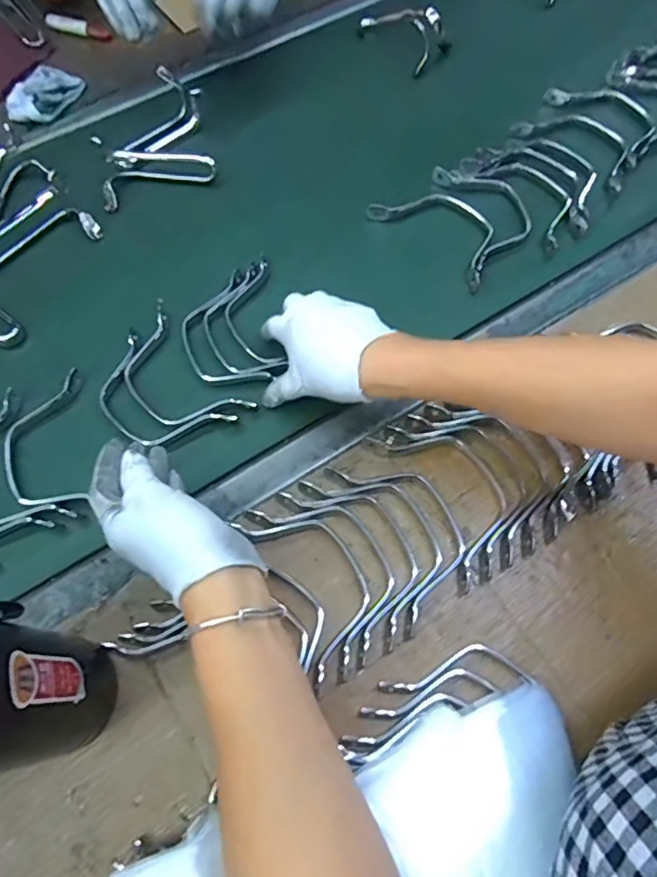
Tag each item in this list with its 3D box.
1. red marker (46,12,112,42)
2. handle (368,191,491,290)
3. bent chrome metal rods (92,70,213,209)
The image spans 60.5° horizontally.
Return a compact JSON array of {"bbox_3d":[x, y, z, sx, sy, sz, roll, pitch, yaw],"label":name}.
[{"bbox_3d":[-0.339,-0.560,0.767,0.097,0.013,0.021,16,66,9],"label":"red marker"},{"bbox_3d":[0.115,-0.220,0.578,0.150,0.011,0.081,41,72,18],"label":"handle"},{"bbox_3d":[-0.198,-0.338,0.628,0.122,0.035,0.155,-13,65,-5],"label":"bent chrome metal rods"}]

